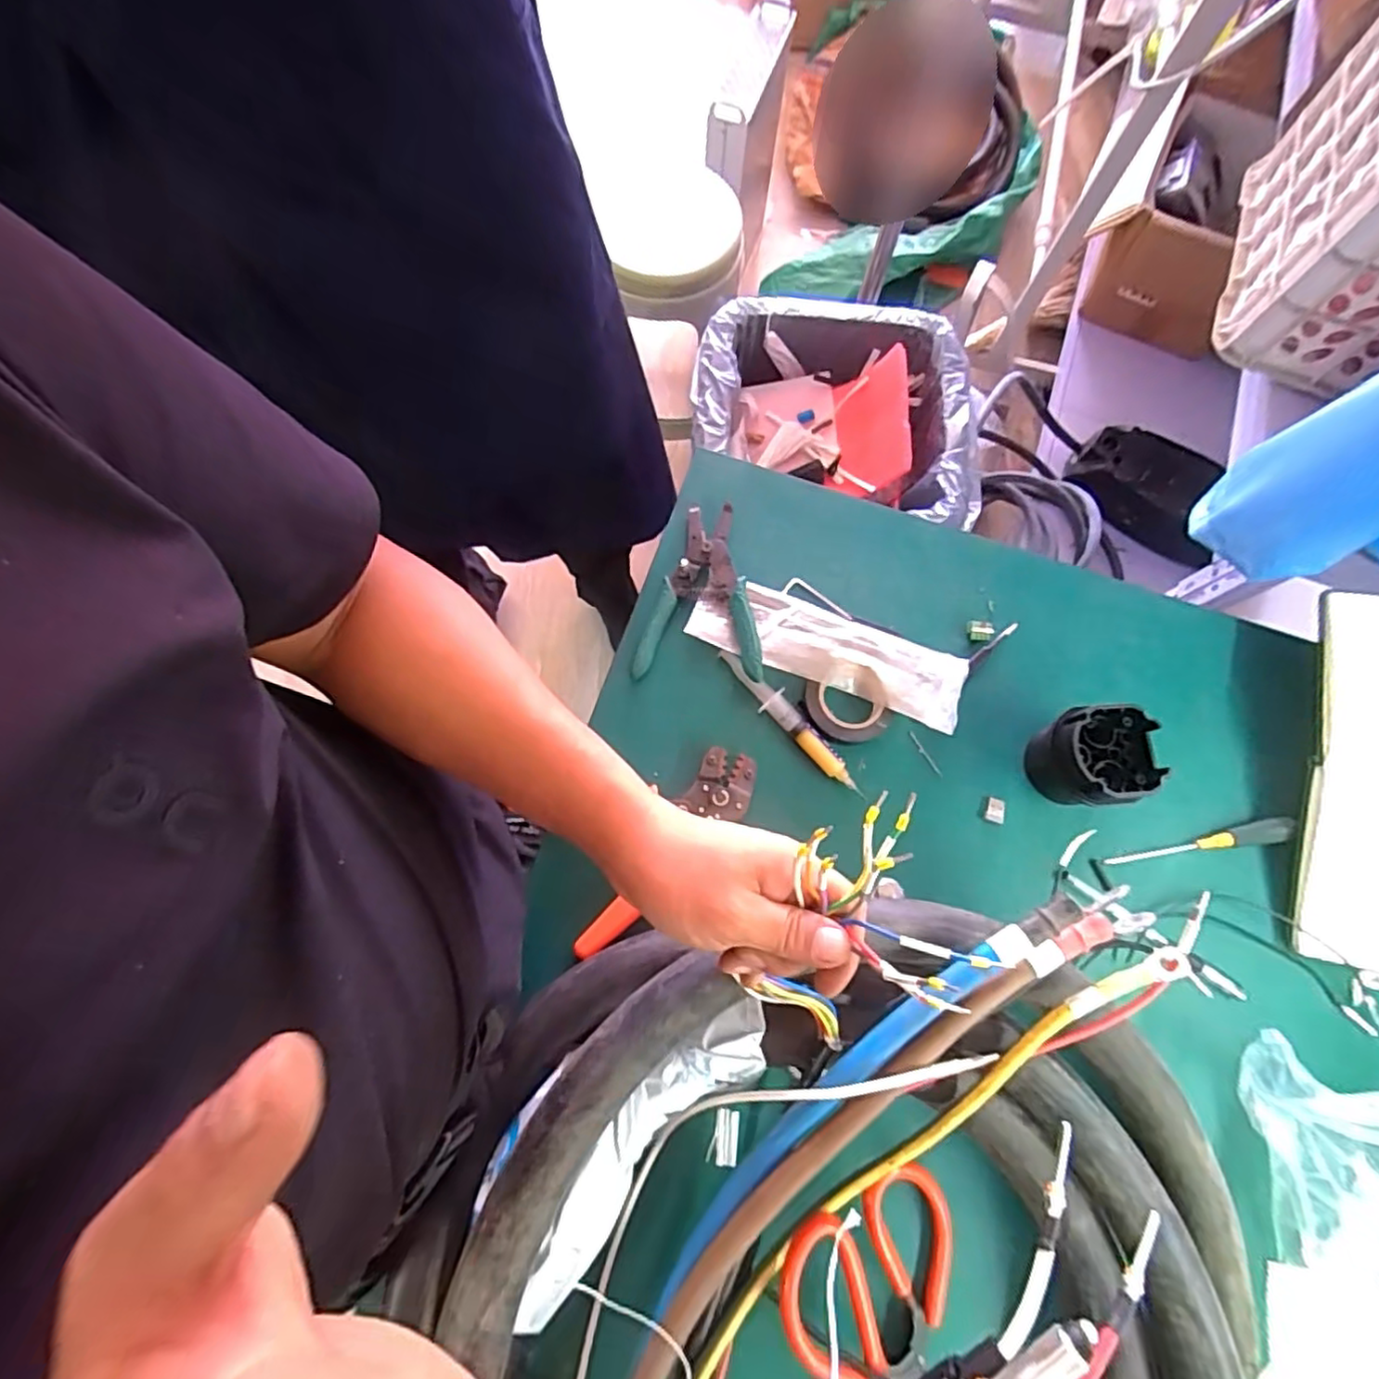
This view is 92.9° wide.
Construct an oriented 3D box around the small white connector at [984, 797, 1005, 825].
[{"bbox_3d":[0.241,0.095,0.514,0.014,0.007,0.019,14,74,2],"label":"small white connector"}]

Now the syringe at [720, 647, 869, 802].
[{"bbox_3d":[0.080,0.025,0.519,0.020,0.024,0.150,-40,79,-12],"label":"syringe"}]

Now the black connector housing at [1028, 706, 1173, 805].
[{"bbox_3d":[0.301,0.053,0.491,0.065,0.072,0.066,1,74,-2],"label":"black connector housing"}]

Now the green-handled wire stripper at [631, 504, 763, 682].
[{"bbox_3d":[0.013,-0.084,0.545,0.099,0.026,0.155,6,74,0],"label":"green-handled wire stripper"}]

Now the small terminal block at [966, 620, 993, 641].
[{"bbox_3d":[0.243,-0.049,0.547,0.020,0.005,0.017,9,74,1],"label":"small terminal block"}]

